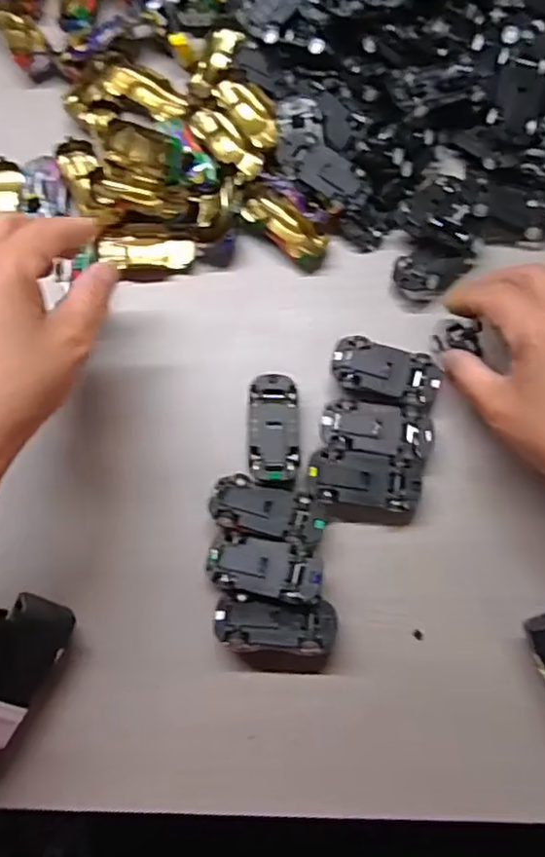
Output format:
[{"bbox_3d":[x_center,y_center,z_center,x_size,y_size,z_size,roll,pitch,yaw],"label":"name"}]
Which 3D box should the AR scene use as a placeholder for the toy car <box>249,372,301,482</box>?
[{"bbox_3d":[0.001,0.002,0.379,0.029,0.032,0.066,-1,75,2],"label":"toy car"}]

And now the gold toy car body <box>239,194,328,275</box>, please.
[{"bbox_3d":[0.009,-0.132,0.417,0.064,0.017,0.031,42,80,12],"label":"gold toy car body"}]

